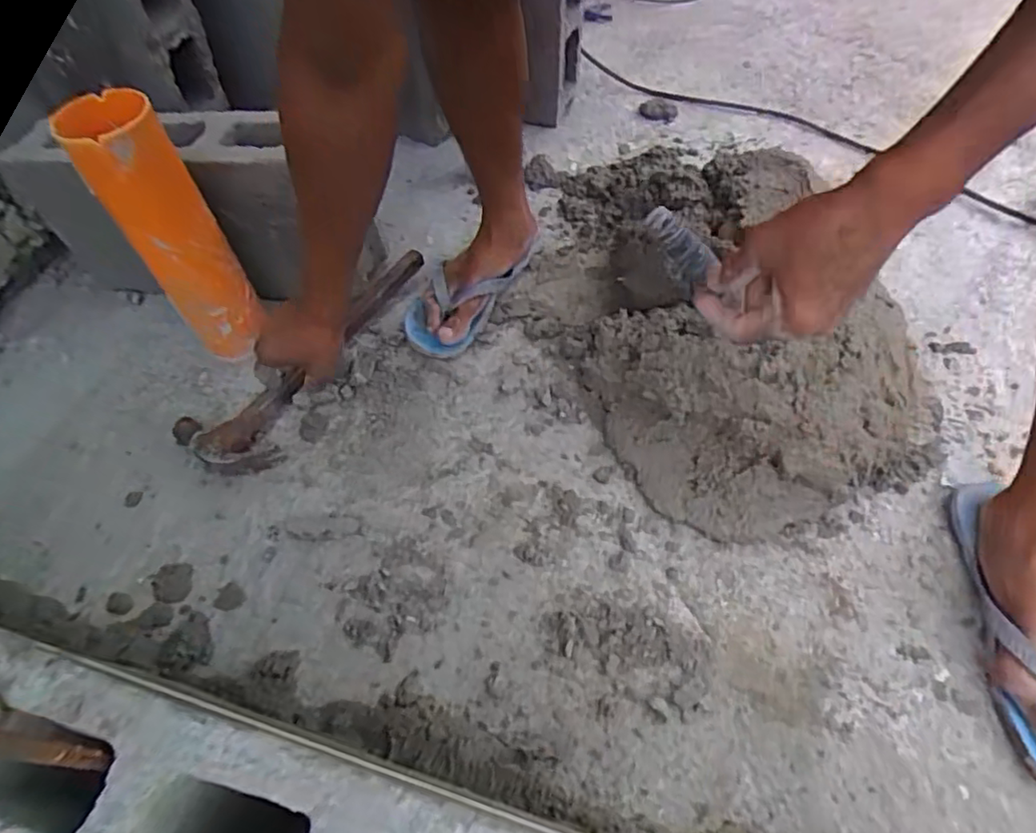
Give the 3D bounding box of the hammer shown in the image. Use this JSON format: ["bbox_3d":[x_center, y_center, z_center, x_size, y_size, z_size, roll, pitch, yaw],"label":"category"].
[{"bbox_3d":[-0.234,-0.076,0.719,0.109,0.044,0.349,27,64,19],"label":"hammer"}]

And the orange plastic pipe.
[{"bbox_3d":[-0.342,-0.181,0.613,0.086,0.233,0.090,-33,58,-19],"label":"orange plastic pipe"}]

